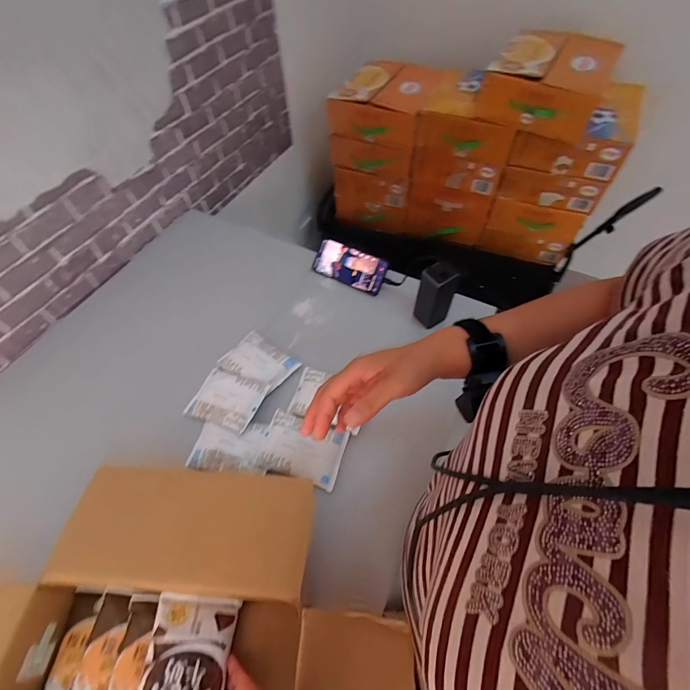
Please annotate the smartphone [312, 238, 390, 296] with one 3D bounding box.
[{"bbox_3d":[0.010,-0.172,0.816,0.160,0.080,0.010,24,19,14],"label":"smartphone"}]

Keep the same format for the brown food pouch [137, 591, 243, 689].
[{"bbox_3d":[-0.185,0.373,0.434,0.093,0.023,0.126,12,49,-11],"label":"brown food pouch"}]

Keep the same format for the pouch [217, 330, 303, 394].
[{"bbox_3d":[-0.162,0.035,0.705,0.132,0.036,0.089,33,66,20],"label":"pouch"}]

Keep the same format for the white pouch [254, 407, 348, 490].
[{"bbox_3d":[-0.067,0.163,0.596,0.125,0.021,0.095,14,61,11],"label":"white pouch"}]

